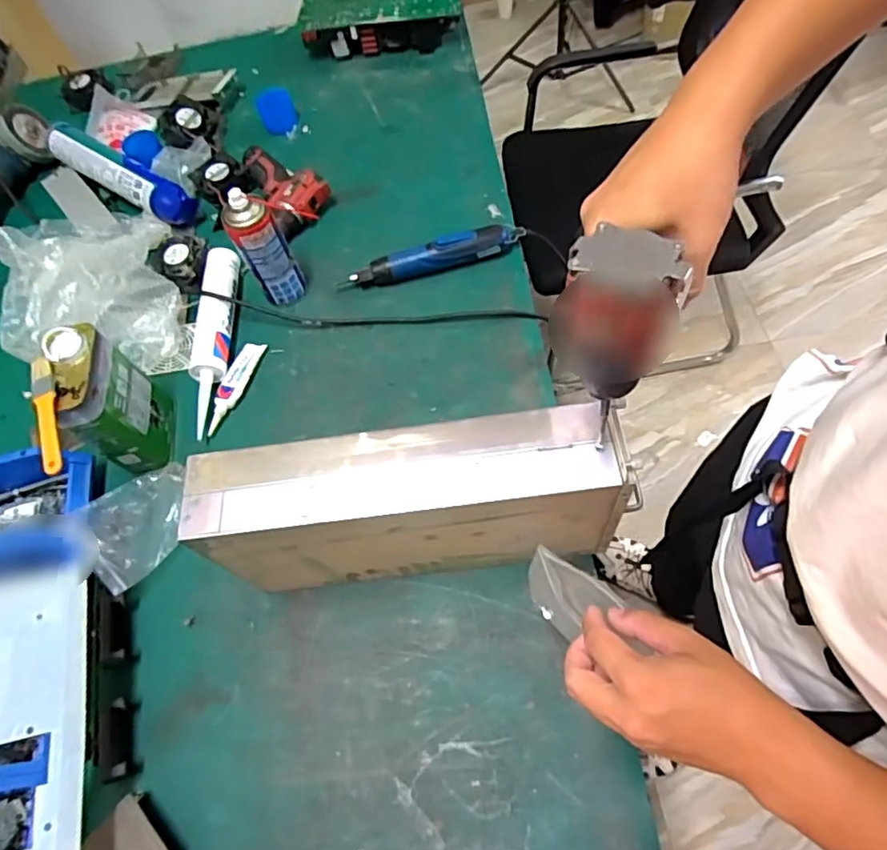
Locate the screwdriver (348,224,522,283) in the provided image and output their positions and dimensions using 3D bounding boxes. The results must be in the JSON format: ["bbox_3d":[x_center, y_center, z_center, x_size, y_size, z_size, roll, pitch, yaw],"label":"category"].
[{"bbox_3d":[-0.010,-0.255,0.877,0.258,0.051,0.034,-14,61,1],"label":"screwdriver"}]

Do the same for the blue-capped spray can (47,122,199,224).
[{"bbox_3d":[-0.553,-0.435,0.995,0.315,0.052,0.069,31,71,21],"label":"blue-capped spray can"}]

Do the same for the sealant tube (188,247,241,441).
[{"bbox_3d":[-0.332,-0.128,0.844,0.051,0.042,0.304,-5,62,5],"label":"sealant tube"}]

